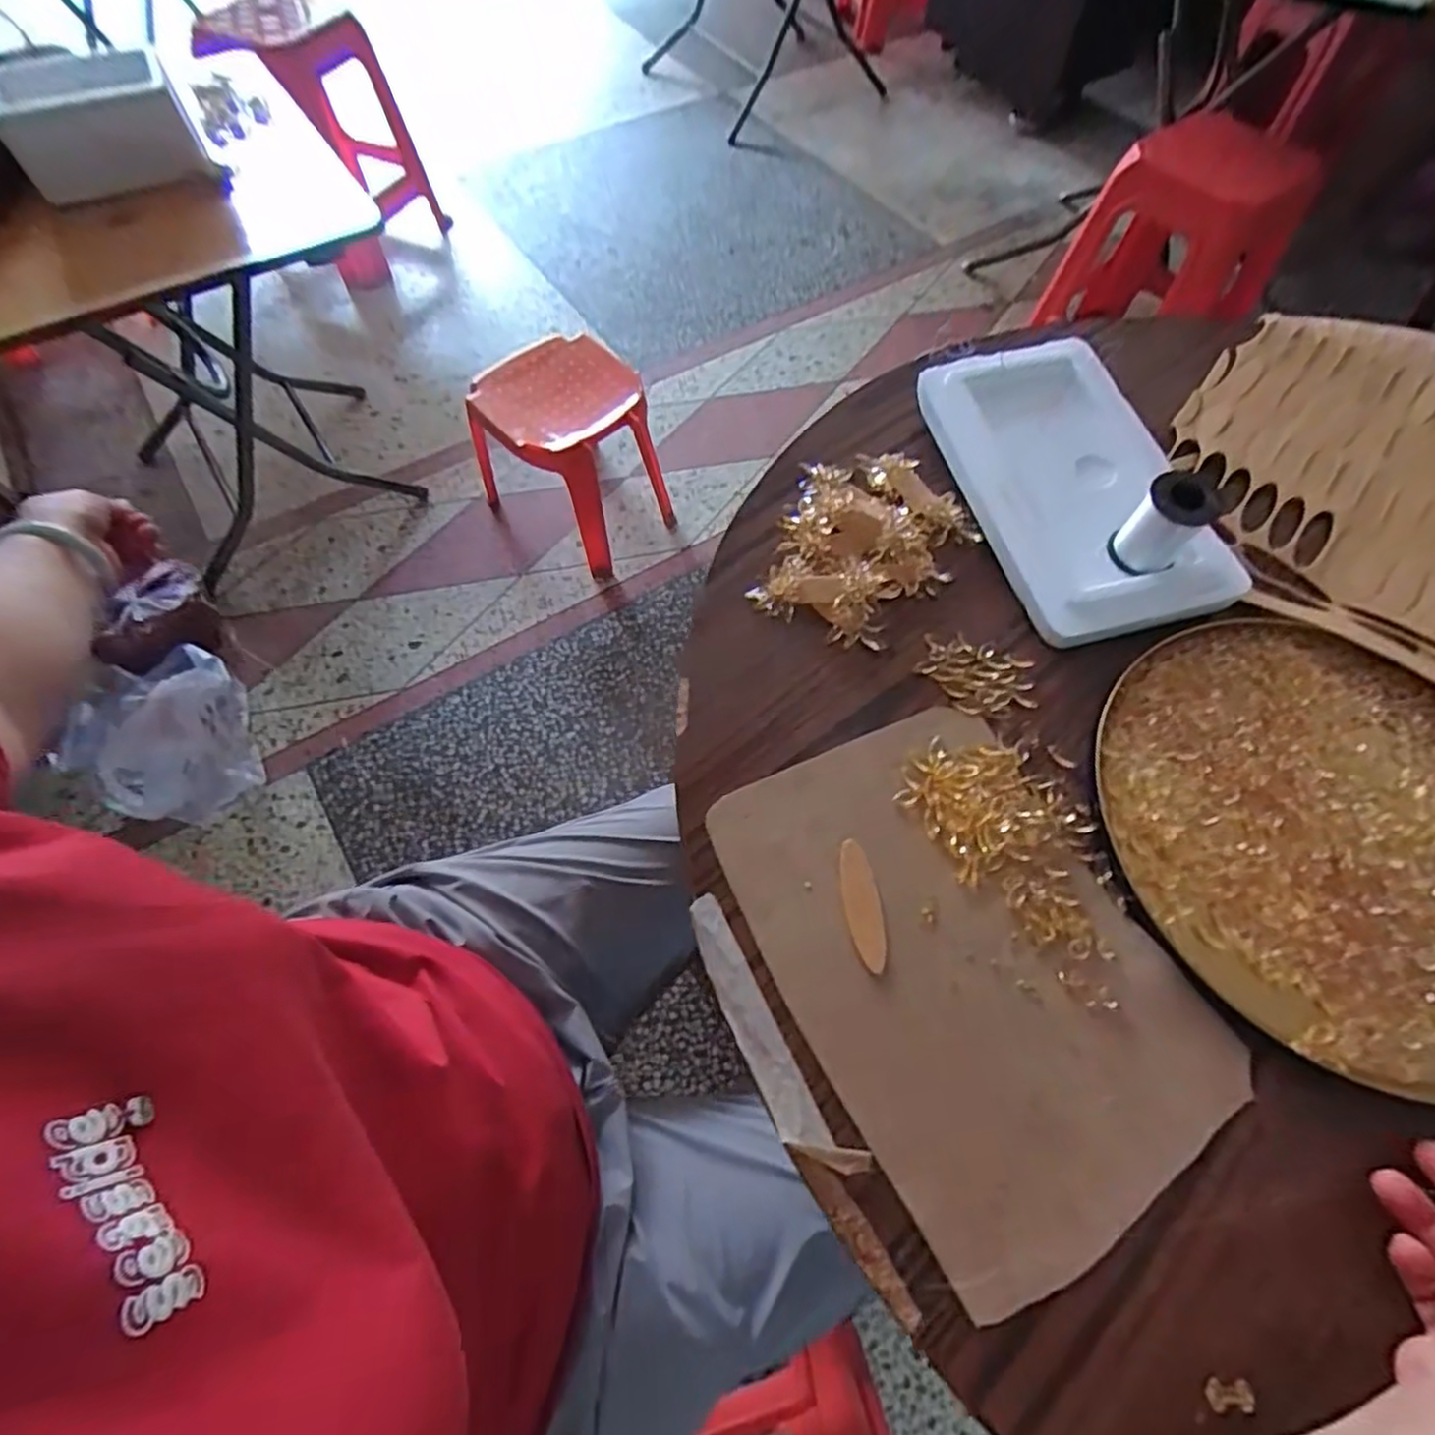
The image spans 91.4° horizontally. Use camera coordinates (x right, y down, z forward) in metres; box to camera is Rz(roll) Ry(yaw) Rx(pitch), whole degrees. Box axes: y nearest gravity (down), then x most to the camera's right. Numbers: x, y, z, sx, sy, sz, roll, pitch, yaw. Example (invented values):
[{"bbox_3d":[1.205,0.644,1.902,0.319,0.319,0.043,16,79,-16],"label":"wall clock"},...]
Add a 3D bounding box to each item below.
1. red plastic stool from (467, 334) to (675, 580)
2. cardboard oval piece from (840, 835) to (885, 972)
[{"bbox_3d":[-0.271,-0.522,1.411,0.327,0.314,0.307,42,68,16],"label":"red plastic stool"},{"bbox_3d":[0.080,0.104,0.389,0.020,0.004,0.070,-5,63,-1],"label":"cardboard oval piece"}]

